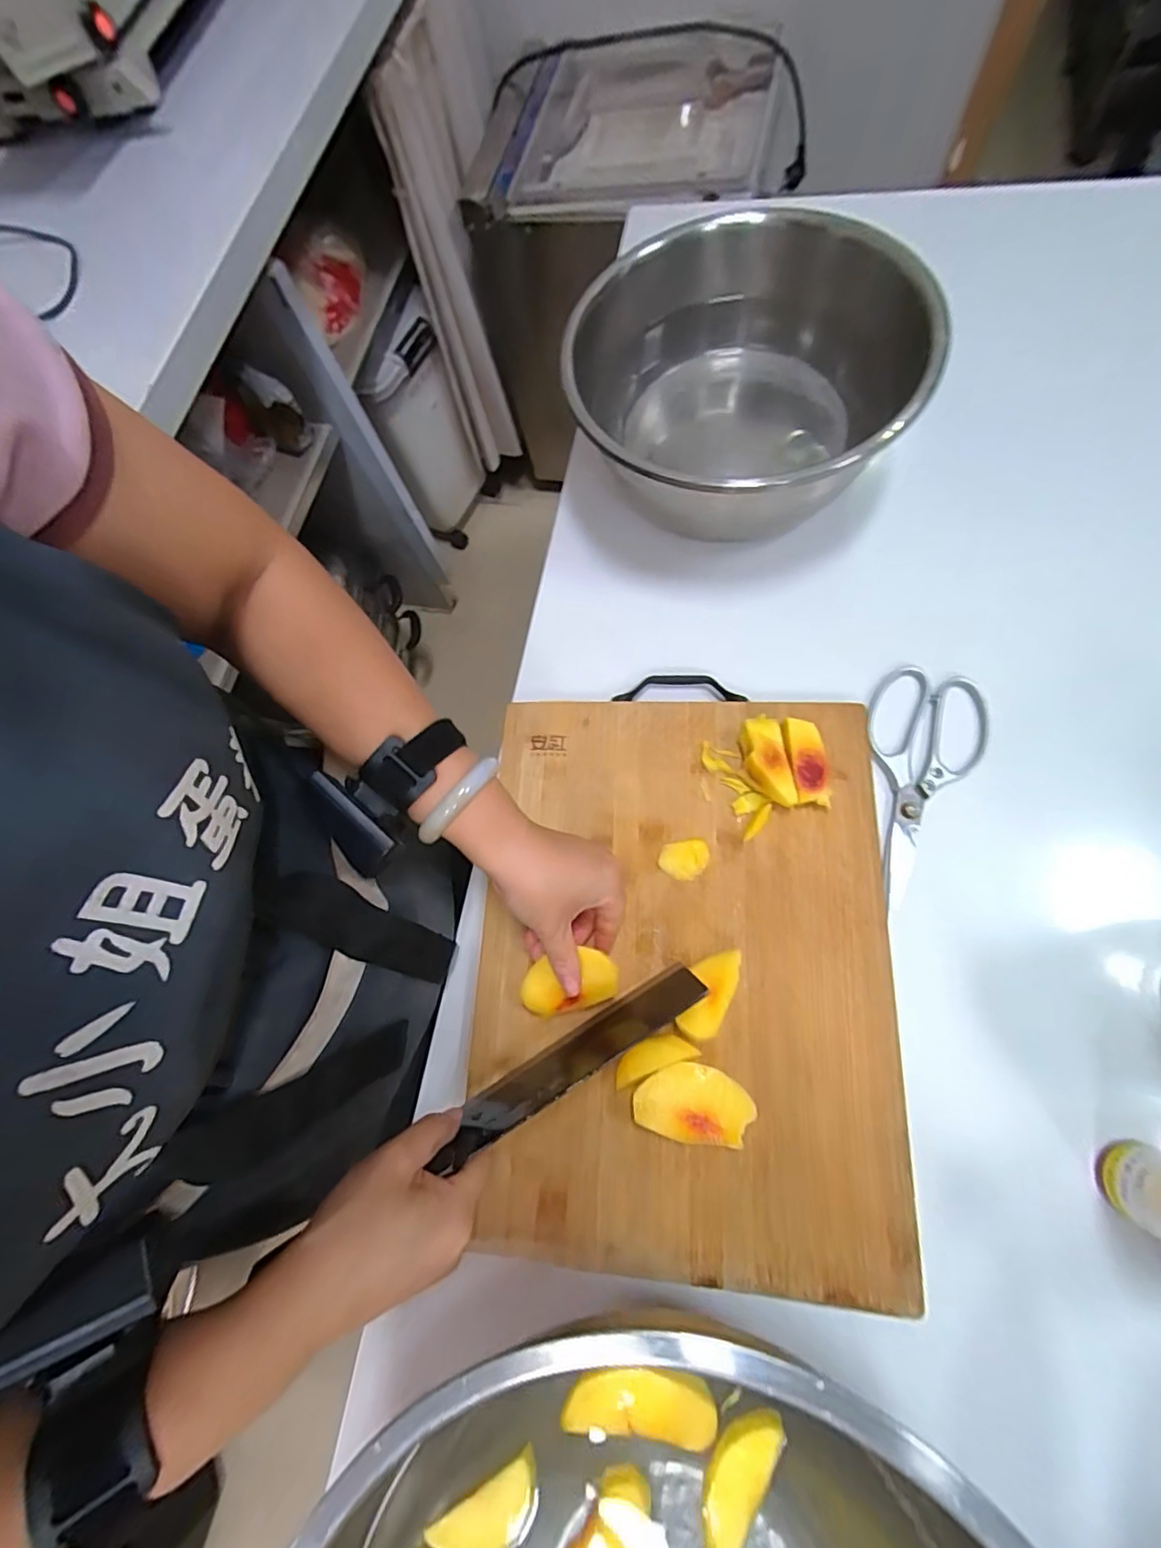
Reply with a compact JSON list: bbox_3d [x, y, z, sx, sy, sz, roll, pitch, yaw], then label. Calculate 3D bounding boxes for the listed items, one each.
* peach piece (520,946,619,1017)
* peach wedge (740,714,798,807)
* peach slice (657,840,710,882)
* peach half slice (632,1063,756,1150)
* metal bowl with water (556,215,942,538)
[{"bbox_3d":[-0.007,0.146,0.395,0.077,0.022,0.039,-29,93,23],"label":"peach piece"},{"bbox_3d":[0.140,-0.008,0.430,0.031,0.023,0.070,-9,72,6],"label":"peach wedge"},{"bbox_3d":[0.078,0.066,0.427,0.037,0.004,0.029,-9,72,6],"label":"peach slice"},{"bbox_3d":[0.073,0.214,0.366,0.071,0.015,0.045,13,75,12],"label":"peach half slice"},{"bbox_3d":[0.128,-0.329,0.494,0.272,0.138,0.277,-2,73,8],"label":"metal bowl with water"}]

